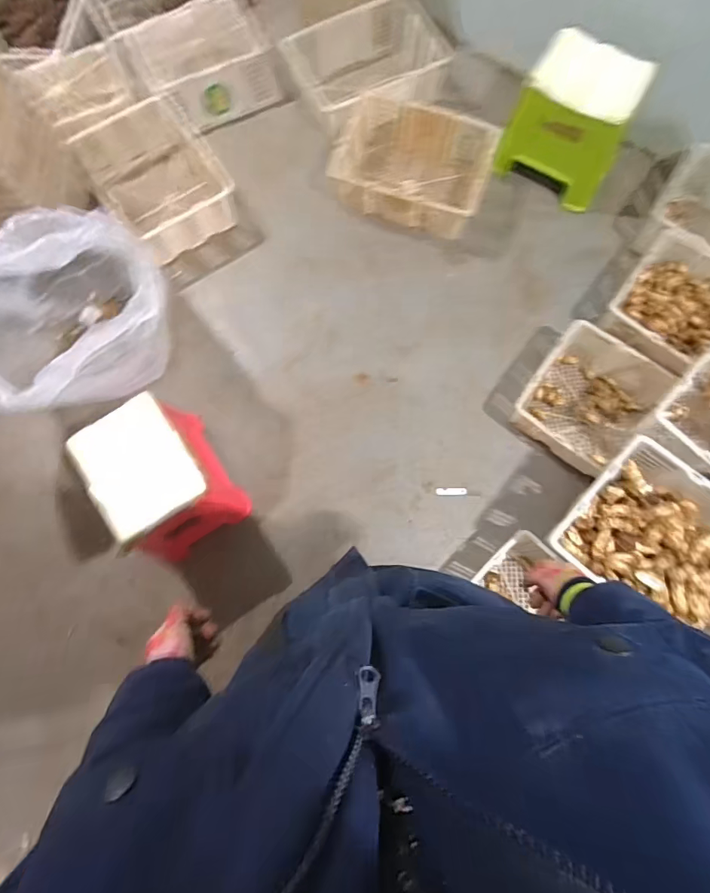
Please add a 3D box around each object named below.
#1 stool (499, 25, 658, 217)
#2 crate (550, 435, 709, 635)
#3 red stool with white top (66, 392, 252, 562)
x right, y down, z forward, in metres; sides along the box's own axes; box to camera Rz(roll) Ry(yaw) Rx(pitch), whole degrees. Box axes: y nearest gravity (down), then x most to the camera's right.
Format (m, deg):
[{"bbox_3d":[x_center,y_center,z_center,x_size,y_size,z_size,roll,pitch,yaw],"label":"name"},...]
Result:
[{"bbox_3d":[0.663,-1.019,1.384,0.348,0.259,0.316,19,79,8],"label":"stool"},{"bbox_3d":[0.730,0.247,1.030,0.462,0.157,0.343,40,81,14],"label":"crate"},{"bbox_3d":[-0.490,0.086,1.168,0.260,0.314,0.318,-33,74,-5],"label":"red stool with white top"}]

